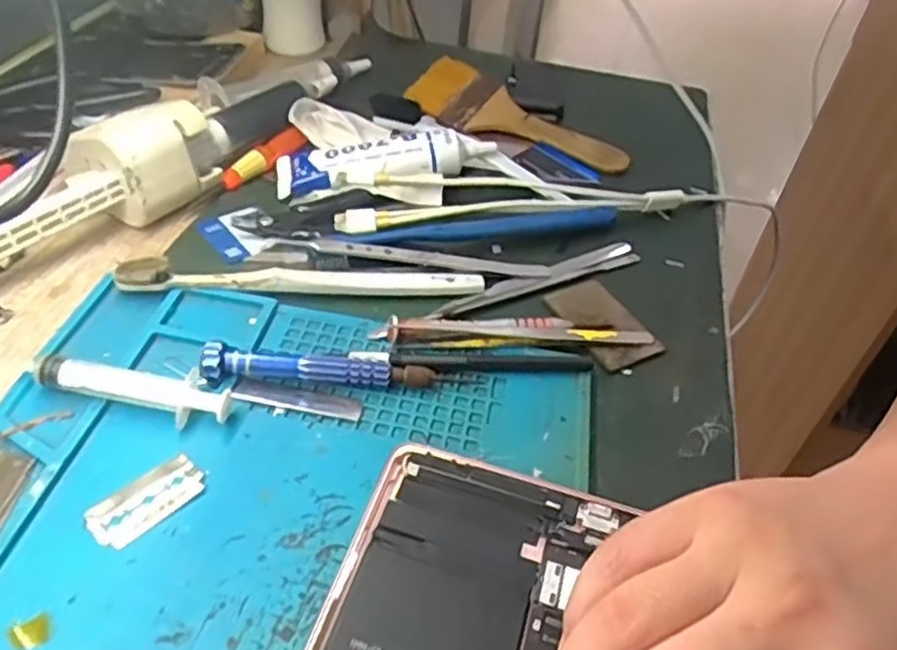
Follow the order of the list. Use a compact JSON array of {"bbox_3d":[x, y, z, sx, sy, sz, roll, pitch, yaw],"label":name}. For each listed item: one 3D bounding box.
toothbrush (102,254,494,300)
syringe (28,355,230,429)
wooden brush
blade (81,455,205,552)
[{"bbox_3d":[-0.072,-0.023,0.367,0.180,0.014,0.017,0,43,-8],"label":"toothbrush"},{"bbox_3d":[-0.133,0.026,0.306,0.082,0.016,0.019,11,43,3],"label":"syringe"},{"bbox_3d":[0.044,-0.146,0.508,0.167,0.016,0.059,34,49,26],"label":"wooden brush"},{"bbox_3d":[-0.116,0.066,0.276,0.022,0.004,0.043,33,49,25],"label":"blade"}]

